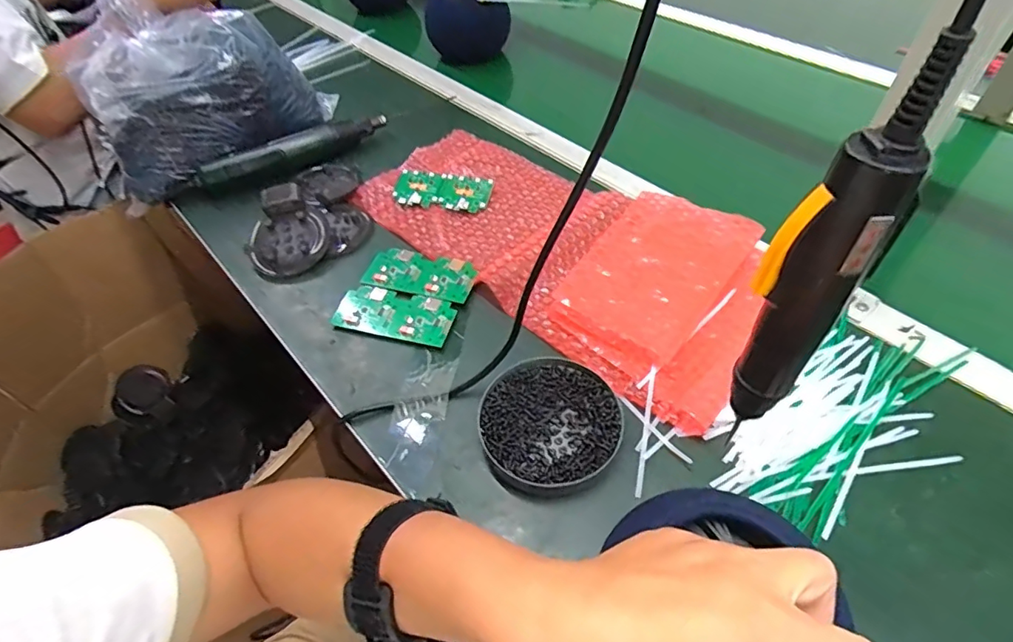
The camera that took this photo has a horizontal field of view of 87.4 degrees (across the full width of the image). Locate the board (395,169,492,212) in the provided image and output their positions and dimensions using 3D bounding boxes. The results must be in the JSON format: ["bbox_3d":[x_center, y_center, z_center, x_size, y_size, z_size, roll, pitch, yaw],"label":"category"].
[{"bbox_3d":[-0.077,-0.154,0.628,0.116,0.008,0.052,11,53,11],"label":"board"}]

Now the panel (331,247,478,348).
[{"bbox_3d":[-0.099,-0.029,0.530,0.114,0.011,0.107,14,54,14],"label":"panel"}]

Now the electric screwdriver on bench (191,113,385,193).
[{"bbox_3d":[-0.267,-0.211,0.679,0.243,0.043,0.038,-23,54,-15],"label":"electric screwdriver on bench"}]

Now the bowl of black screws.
[{"bbox_3d":[0.034,0.083,0.427,0.109,0.022,0.111,-1,52,2],"label":"bowl of black screws"}]

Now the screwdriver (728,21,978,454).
[{"bbox_3d":[0.145,-0.017,0.254,0.033,0.213,0.037,-38,57,-24],"label":"screwdriver"}]

